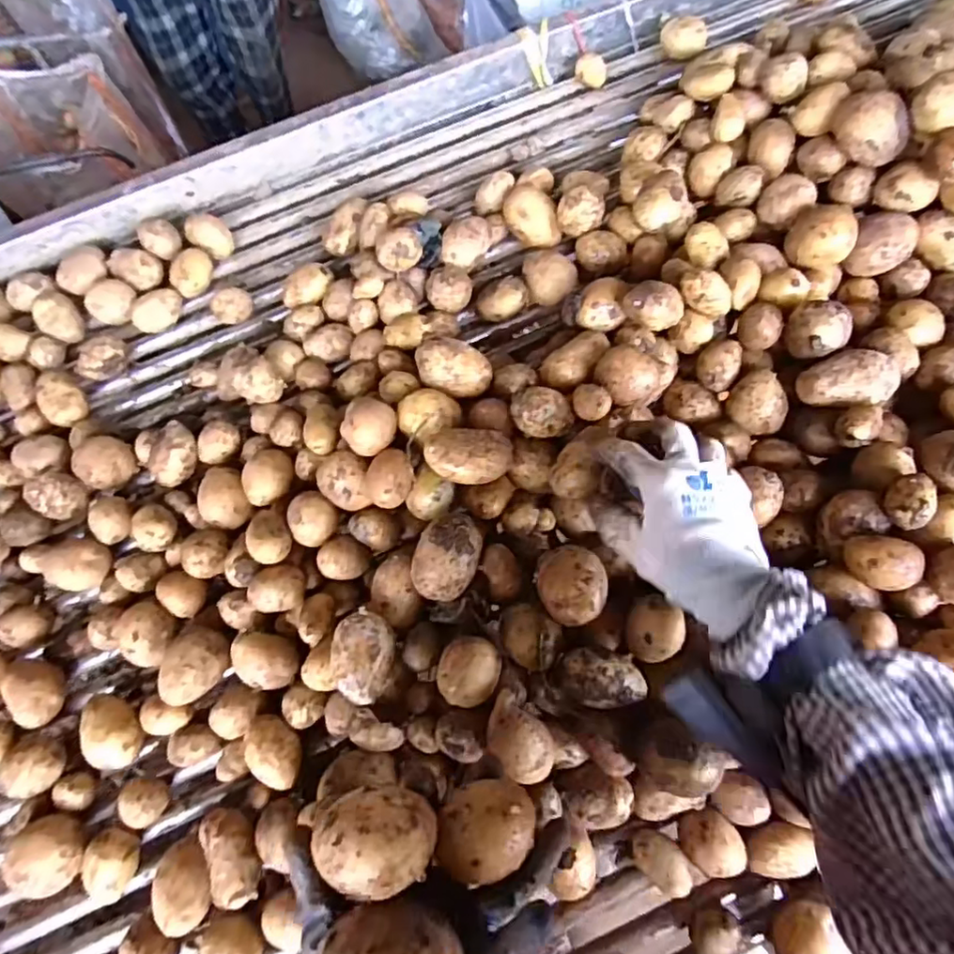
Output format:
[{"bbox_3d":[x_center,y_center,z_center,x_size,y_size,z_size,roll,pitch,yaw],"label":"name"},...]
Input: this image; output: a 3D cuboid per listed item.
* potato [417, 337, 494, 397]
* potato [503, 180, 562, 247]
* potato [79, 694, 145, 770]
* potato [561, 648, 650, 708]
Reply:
[{"bbox_3d":[-0.020,-0.093,0.543,0.065,0.045,0.043,1,67,1],"label":"potato"},{"bbox_3d":[0.055,-0.279,0.635,0.047,0.035,0.069,-22,68,-8],"label":"potato"},{"bbox_3d":[-0.298,0.206,0.492,0.042,0.031,0.058,-28,69,-11],"label":"potato"},{"bbox_3d":[0.092,0.148,0.440,0.060,0.026,0.038,16,68,8],"label":"potato"}]

